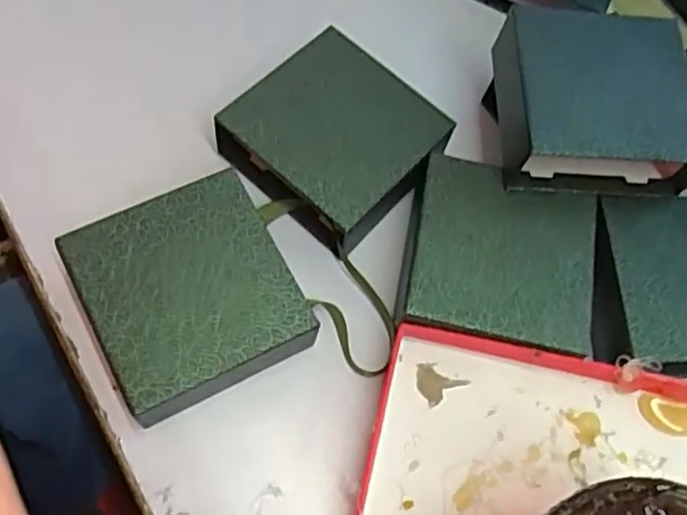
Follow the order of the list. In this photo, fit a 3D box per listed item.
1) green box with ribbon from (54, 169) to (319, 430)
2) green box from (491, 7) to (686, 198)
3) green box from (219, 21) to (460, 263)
[{"bbox_3d":[-0.070,0.018,0.328,0.089,0.034,0.096,-25,72,-16],"label":"green box with ribbon"},{"bbox_3d":[0.130,-0.083,0.360,0.099,0.037,0.091,1,69,-3],"label":"green box"},{"bbox_3d":[-0.003,-0.064,0.376,0.096,0.039,0.093,41,69,11],"label":"green box"}]

